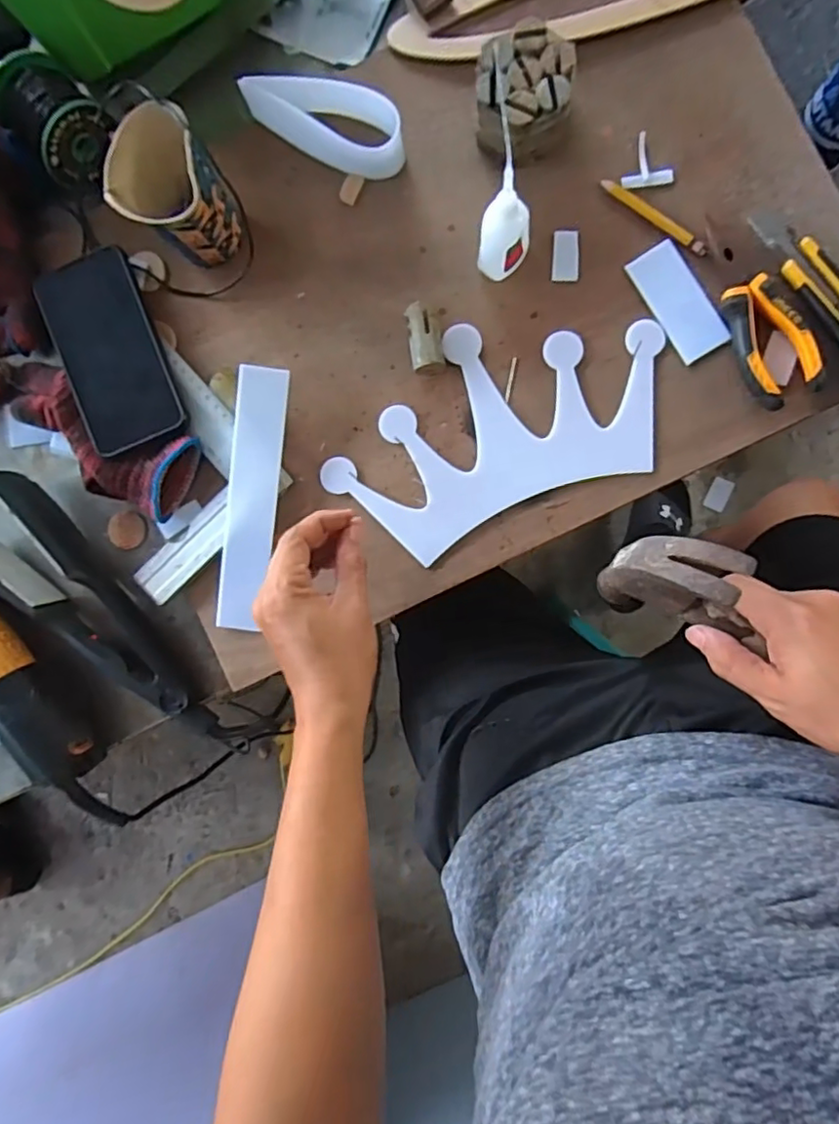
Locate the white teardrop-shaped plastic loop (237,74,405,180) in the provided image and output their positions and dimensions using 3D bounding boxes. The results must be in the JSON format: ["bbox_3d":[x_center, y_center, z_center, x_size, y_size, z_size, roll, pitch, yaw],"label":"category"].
[{"bbox_3d":[-0.078,-0.342,0.490,0.131,0.055,0.045,11,90,6],"label":"white teardrop-shaped plastic loop"}]

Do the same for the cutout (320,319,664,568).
[{"bbox_3d":[0.061,-0.109,0.494,0.274,0.005,0.152,-23,87,5],"label":"cutout"}]

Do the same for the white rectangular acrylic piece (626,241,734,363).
[{"bbox_3d":[0.202,-0.204,0.484,0.040,0.004,0.094,-29,84,12],"label":"white rectangular acrylic piece"}]

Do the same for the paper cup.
[{"bbox_3d":[-0.180,-0.273,0.473,0.072,0.096,0.078,0,89,6],"label":"paper cup"}]

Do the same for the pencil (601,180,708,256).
[{"bbox_3d":[0.183,-0.269,0.480,0.096,0.006,0.009,39,93,5],"label":"pencil"}]

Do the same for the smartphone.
[{"bbox_3d":[-0.251,-0.169,0.501,0.080,0.009,0.157,-22,90,4],"label":"smartphone"}]

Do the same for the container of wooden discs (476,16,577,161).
[{"bbox_3d":[0.079,-0.349,0.470,0.071,0.053,0.076,-5,89,6],"label":"container of wooden discs"}]

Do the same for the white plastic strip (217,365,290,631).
[{"bbox_3d":[-0.135,-0.048,0.499,0.042,0.007,0.209,7,98,0],"label":"white plastic strip"}]

